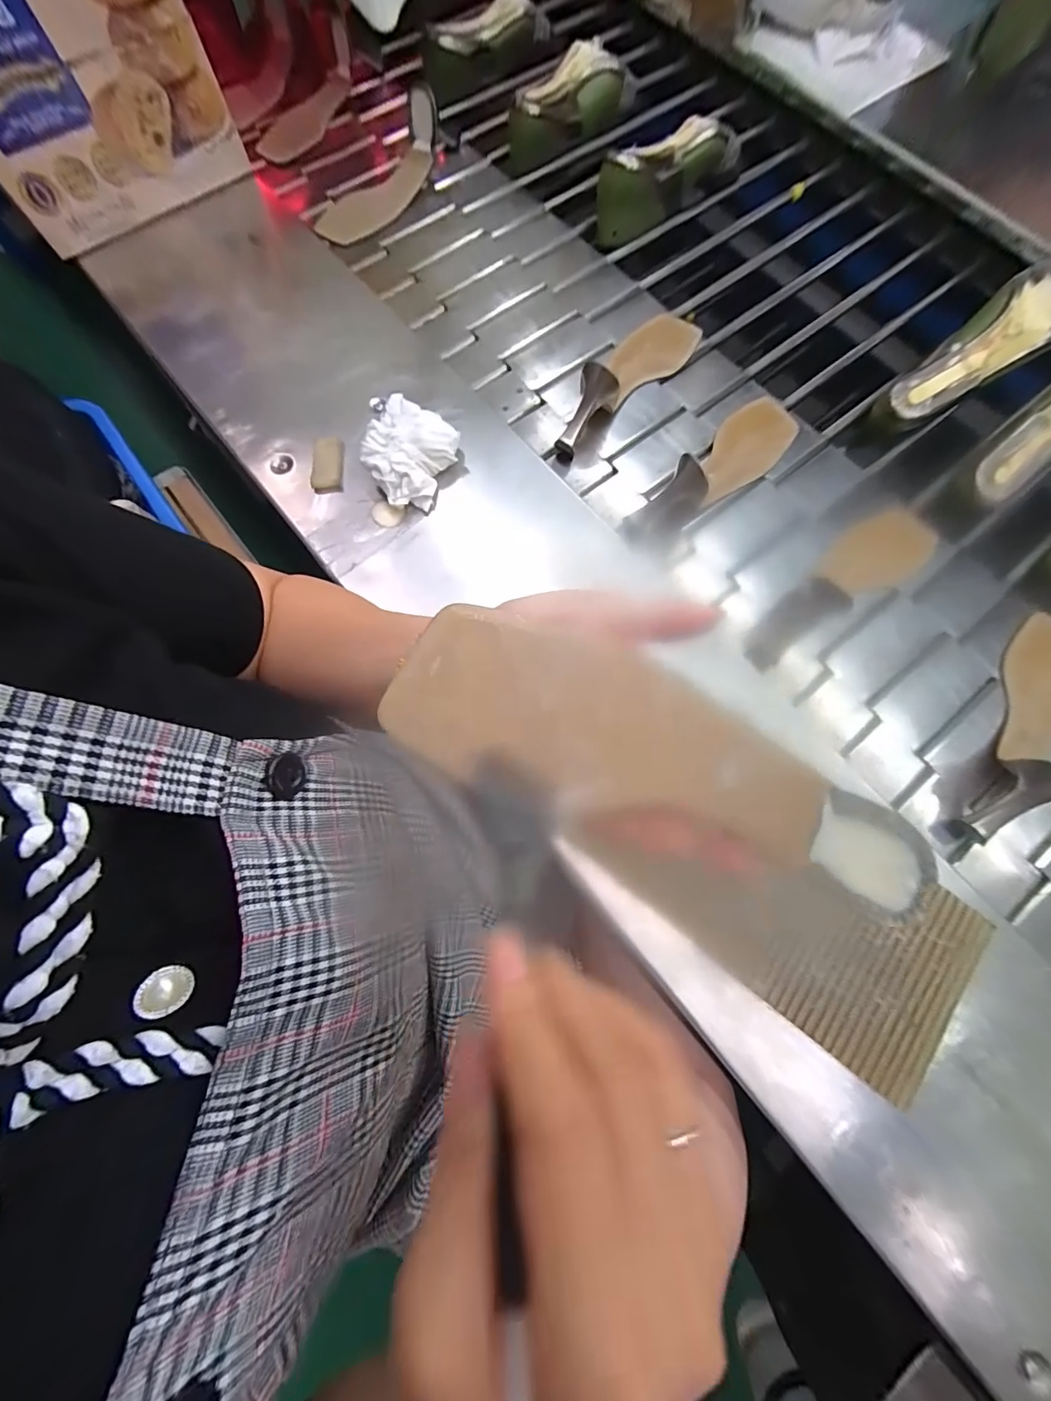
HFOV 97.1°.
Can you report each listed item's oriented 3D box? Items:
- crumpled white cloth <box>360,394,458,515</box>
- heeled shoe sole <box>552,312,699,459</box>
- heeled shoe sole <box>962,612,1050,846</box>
[{"bbox_3d":[-0.112,-0.255,0.468,0.089,0.043,0.128,10,80,0],"label":"crumpled white cloth"},{"bbox_3d":[0.125,-0.390,0.541,0.075,0.067,0.267,33,81,4],"label":"heeled shoe sole"},{"bbox_3d":[0.489,0.022,0.447,0.077,0.064,0.257,38,64,10],"label":"heeled shoe sole"}]

